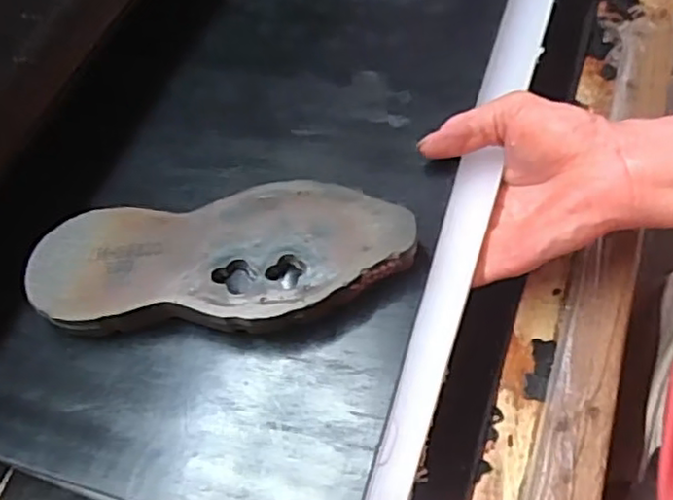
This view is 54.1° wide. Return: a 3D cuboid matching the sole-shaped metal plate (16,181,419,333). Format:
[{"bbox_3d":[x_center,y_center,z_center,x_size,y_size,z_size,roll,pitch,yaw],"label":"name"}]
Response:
[{"bbox_3d":[-0.061,0.007,0.353,0.201,0.030,0.080,-5,57,1],"label":"sole-shaped metal plate"}]

